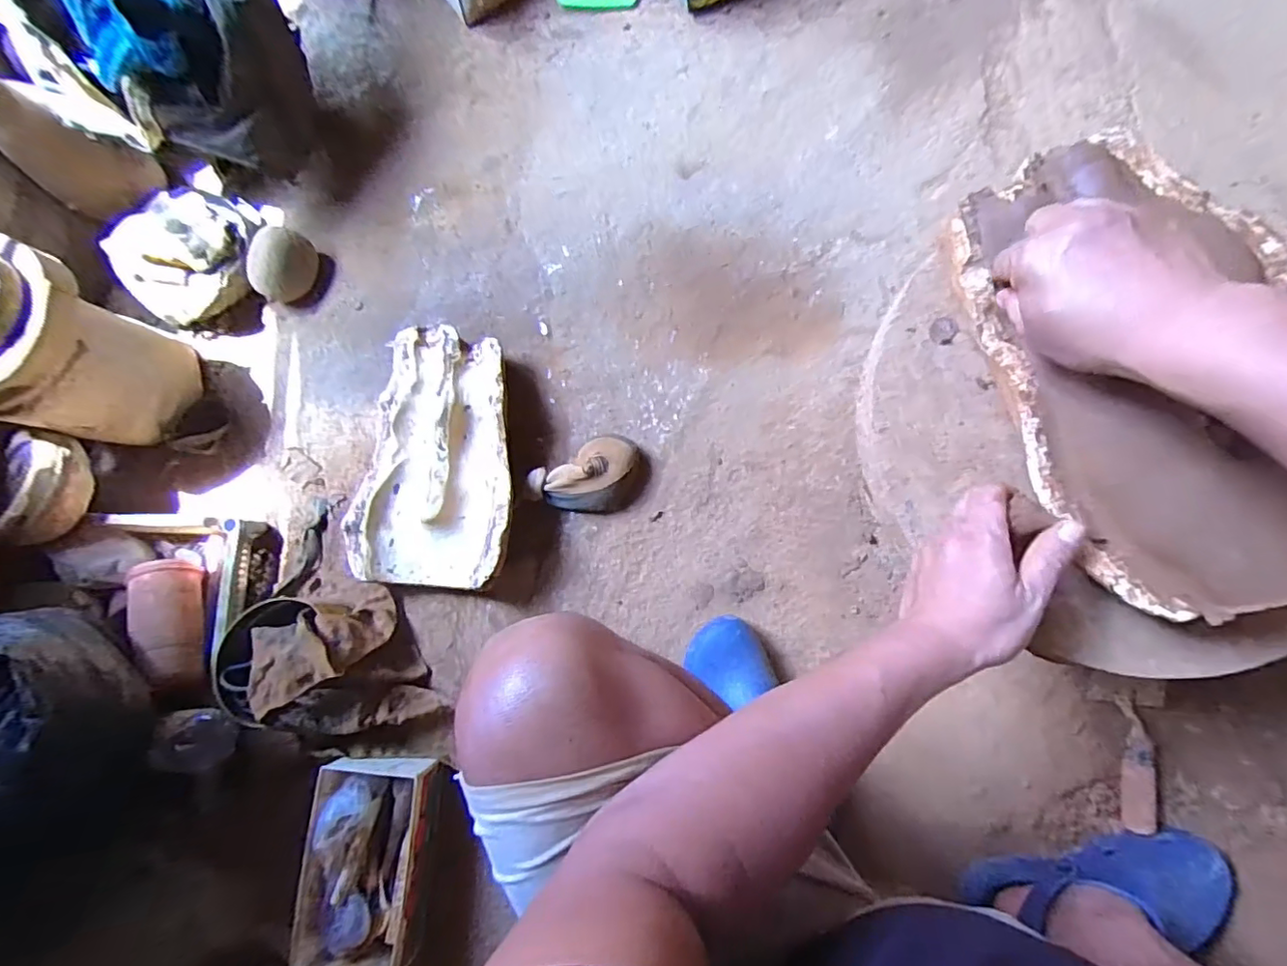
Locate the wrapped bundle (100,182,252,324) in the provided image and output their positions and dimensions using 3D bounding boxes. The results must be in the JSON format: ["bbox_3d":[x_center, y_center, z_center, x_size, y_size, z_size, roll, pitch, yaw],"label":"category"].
[{"bbox_3d":[-0.683,-0.347,0.835,0.183,0.099,0.178,-15,82,5],"label":"wrapped bundle"}]

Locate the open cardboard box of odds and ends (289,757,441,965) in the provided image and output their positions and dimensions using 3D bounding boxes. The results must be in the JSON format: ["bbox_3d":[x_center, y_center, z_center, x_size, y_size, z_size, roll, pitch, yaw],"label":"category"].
[{"bbox_3d":[-0.332,0.477,0.666,0.134,0.067,0.257,3,81,7],"label":"open cardboard box of odds and ends"}]

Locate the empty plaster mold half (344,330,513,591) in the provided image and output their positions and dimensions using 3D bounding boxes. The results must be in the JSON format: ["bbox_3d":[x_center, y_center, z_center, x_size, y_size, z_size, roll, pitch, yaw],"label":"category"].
[{"bbox_3d":[-0.276,-0.036,0.758,0.230,0.072,0.355,5,84,8],"label":"empty plaster mold half"}]

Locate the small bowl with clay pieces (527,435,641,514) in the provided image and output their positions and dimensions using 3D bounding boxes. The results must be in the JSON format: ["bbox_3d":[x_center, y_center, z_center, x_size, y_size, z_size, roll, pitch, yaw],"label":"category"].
[{"bbox_3d":[-0.072,-0.004,0.746,0.161,0.062,0.096,-29,81,3],"label":"small bowl with clay pieces"}]

